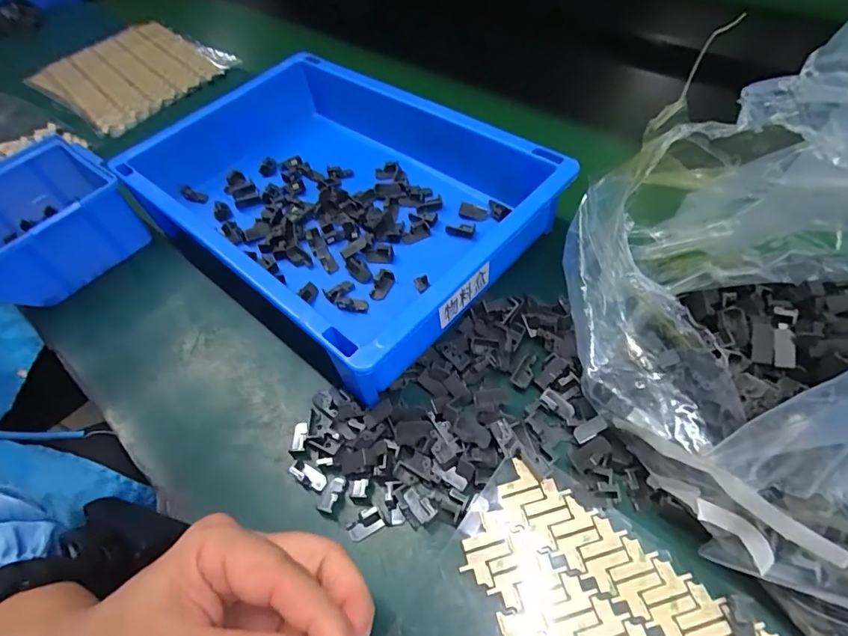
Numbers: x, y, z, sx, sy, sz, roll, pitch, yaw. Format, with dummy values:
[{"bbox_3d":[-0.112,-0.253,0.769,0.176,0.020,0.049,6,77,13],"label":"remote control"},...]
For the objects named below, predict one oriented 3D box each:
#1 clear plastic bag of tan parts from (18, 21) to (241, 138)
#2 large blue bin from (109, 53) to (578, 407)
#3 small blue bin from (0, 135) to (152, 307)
[{"bbox_3d":[-0.371,-0.311,0.602,0.224,0.012,0.187,34,68,24],"label":"clear plastic bag of tan parts"},{"bbox_3d":[-0.071,-0.095,0.376,0.304,0.075,0.209,34,62,27],"label":"large blue bin"},{"bbox_3d":[-0.319,-0.077,0.395,0.125,0.065,0.123,35,62,28],"label":"small blue bin"}]

